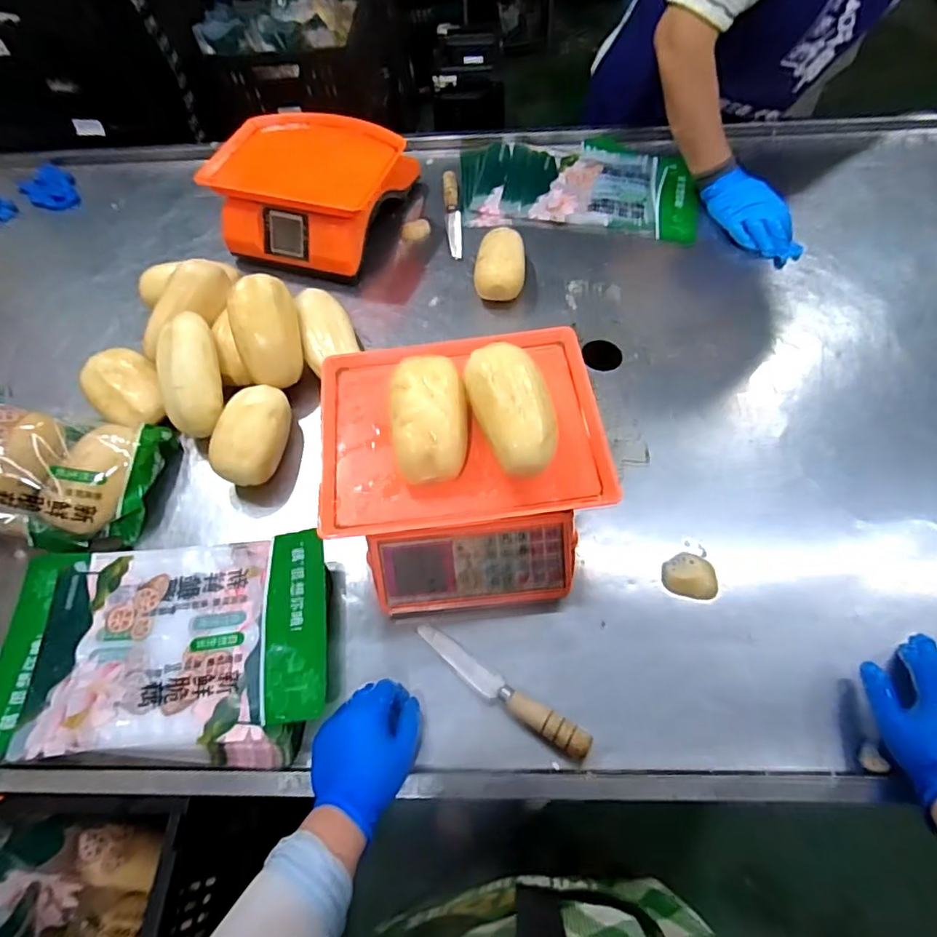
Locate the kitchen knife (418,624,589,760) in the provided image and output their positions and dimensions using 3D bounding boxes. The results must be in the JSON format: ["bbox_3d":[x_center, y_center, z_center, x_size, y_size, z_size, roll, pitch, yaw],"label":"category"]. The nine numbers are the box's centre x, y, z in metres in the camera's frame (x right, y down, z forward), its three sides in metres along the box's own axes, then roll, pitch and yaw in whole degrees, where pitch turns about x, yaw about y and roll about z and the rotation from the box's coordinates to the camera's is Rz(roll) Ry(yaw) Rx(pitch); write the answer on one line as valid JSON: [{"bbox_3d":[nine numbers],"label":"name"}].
[{"bbox_3d":[0.030,0.222,0.555,0.202,0.027,0.026,30,66,19],"label":"kitchen knife"}]

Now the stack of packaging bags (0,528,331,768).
[{"bbox_3d":[-0.314,0.193,0.578,0.331,0.051,0.220,-5,58,-1],"label":"stack of packaging bags"}]

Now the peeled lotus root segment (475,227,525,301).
[{"bbox_3d":[0.049,-0.306,0.848,0.075,0.063,0.110,5,58,5],"label":"peeled lotus root segment"}]

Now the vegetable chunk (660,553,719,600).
[{"bbox_3d":[0.251,0.120,0.619,0.058,0.013,0.051,10,59,8],"label":"vegetable chunk"}]

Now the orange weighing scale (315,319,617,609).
[{"bbox_3d":[-0.006,-0.001,0.631,0.300,0.132,0.296,-6,58,-1],"label":"orange weighing scale"}]

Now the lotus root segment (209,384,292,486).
[{"bbox_3d":[-0.273,-0.039,0.701,0.068,0.076,0.138,7,59,7],"label":"lotus root segment"}]

